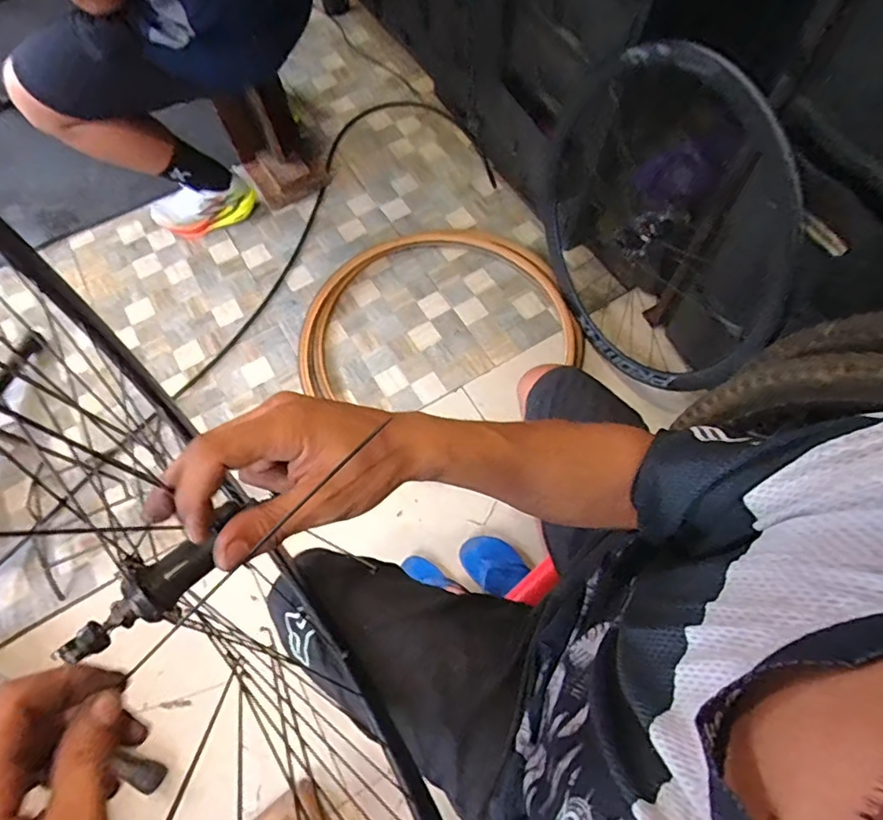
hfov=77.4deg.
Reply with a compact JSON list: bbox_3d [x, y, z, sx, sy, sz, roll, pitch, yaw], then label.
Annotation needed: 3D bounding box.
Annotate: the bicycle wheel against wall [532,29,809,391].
[{"bbox_3d":[0.413,-0.373,1.086,0.204,0.654,0.680,-15,67,-5],"label":"bicycle wheel against wall"}]

